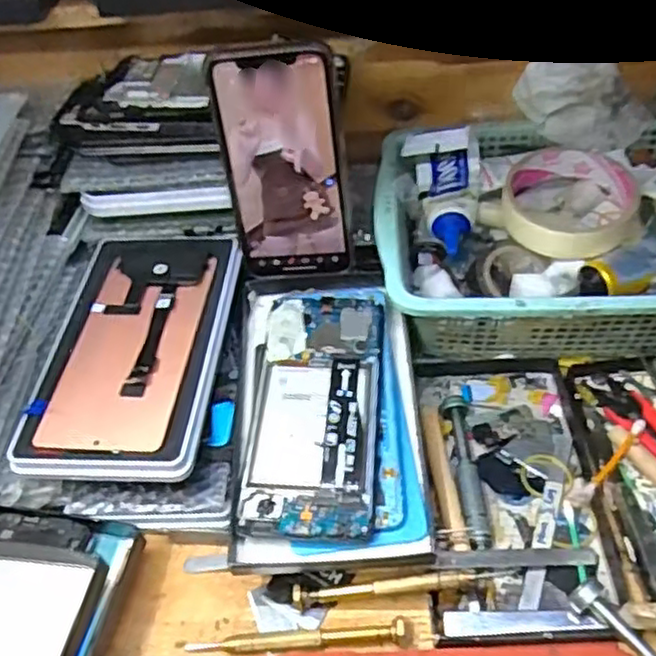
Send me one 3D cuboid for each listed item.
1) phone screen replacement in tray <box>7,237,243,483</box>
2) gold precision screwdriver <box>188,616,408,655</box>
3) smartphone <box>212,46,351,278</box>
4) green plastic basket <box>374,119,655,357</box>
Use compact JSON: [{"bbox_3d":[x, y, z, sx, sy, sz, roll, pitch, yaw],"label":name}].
[{"bbox_3d":[-0.116,0.010,0.432,0.102,0.012,0.180,0,48,7],"label":"phone screen replacement in tray"},{"bbox_3d":[-0.015,0.155,0.353,0.112,0.009,0.010,-4,47,3],"label":"gold precision screwdriver"},{"bbox_3d":[-0.026,-0.098,0.441,0.071,0.146,0.009,-2,35,6],"label":"smartphone"},{"bbox_3d":[0.172,-0.062,0.478,0.270,0.069,0.187,-2,47,5],"label":"green plastic basket"}]

